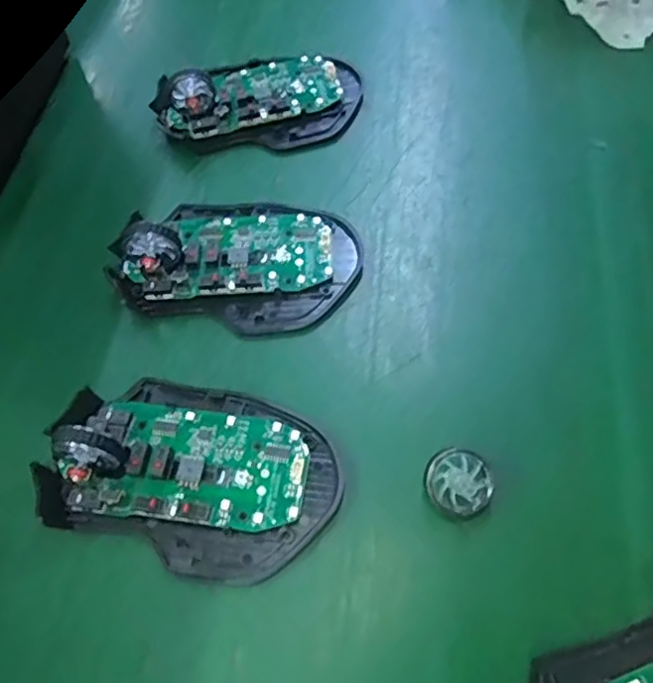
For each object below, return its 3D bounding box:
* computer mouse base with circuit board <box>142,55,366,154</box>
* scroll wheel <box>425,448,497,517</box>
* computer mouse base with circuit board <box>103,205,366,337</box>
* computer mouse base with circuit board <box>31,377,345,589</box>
[{"bbox_3d":[-0.039,-0.142,0.355,0.112,0.028,0.070,2,59,6],"label":"computer mouse base with circuit board"},{"bbox_3d":[0.050,0.053,0.236,0.025,0.008,0.022,14,61,13],"label":"scroll wheel"},{"bbox_3d":[-0.043,-0.044,0.294,0.111,0.030,0.070,8,60,9],"label":"computer mouse base with circuit board"},{"bbox_3d":[-0.054,0.046,0.239,0.111,0.029,0.071,15,61,13],"label":"computer mouse base with circuit board"}]

